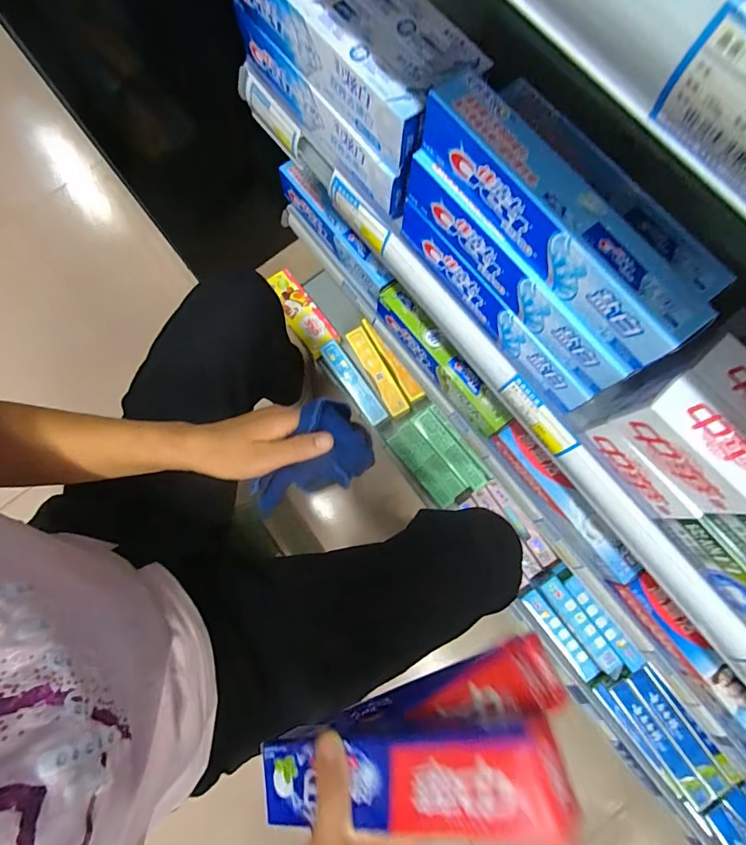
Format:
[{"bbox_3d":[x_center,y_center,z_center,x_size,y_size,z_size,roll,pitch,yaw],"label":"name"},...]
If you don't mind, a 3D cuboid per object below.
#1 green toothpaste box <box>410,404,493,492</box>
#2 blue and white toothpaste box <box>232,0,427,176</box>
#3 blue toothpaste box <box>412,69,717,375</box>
[{"bbox_3d":[0.124,0.044,0.689,0.041,0.047,0.147,-37,81,-7],"label":"green toothpaste box"},{"bbox_3d":[-0.026,-0.285,0.313,0.060,0.046,0.216,-38,81,-7],"label":"blue and white toothpaste box"},{"bbox_3d":[0.103,-0.120,0.254,0.035,0.043,0.199,-37,81,-7],"label":"blue toothpaste box"}]

